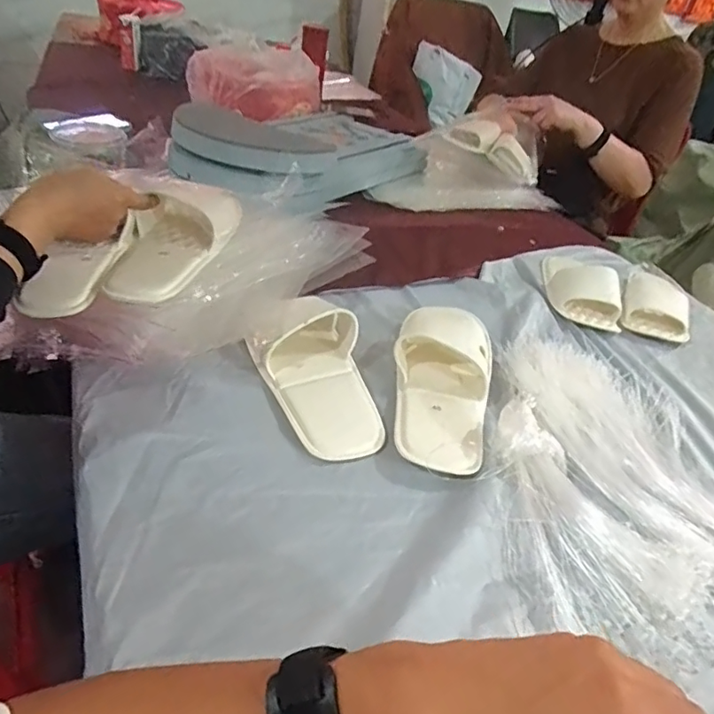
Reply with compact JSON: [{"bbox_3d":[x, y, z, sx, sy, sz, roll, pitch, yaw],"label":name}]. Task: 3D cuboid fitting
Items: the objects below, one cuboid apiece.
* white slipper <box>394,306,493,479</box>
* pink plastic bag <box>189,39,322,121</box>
[{"bbox_3d":[0.093,0.025,0.596,0.108,0.045,0.235,15,37,5],"label":"white slipper"},{"bbox_3d":[-0.231,-0.631,1.221,0.302,0.125,0.157,2,38,-12],"label":"pink plastic bag"}]

